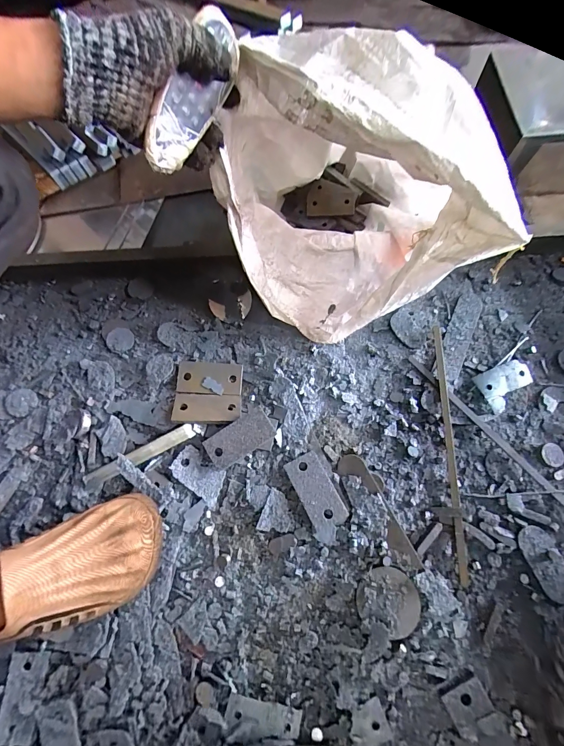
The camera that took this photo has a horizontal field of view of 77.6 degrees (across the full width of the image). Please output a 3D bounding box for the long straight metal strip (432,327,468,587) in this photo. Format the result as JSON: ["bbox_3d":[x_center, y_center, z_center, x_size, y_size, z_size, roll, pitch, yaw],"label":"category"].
[{"bbox_3d":[0.240,0.098,0.501,0.015,0.008,0.358,2,70,3],"label":"long straight metal strip"}]

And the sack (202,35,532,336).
[{"bbox_3d":[0.096,-0.271,0.510,0.332,0.341,0.373,-3,70,1],"label":"sack"}]

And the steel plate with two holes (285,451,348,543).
[{"bbox_3d":[0.049,0.168,0.483,0.048,0.014,0.110,-26,71,-7],"label":"steel plate with two holes"}]

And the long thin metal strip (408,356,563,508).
[{"bbox_3d":[0.320,0.105,0.501,0.014,0.006,0.358,-39,73,-12],"label":"long thin metal strip"}]

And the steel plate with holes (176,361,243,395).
[{"bbox_3d":[-0.114,0.008,0.548,0.100,0.012,0.050,5,70,4],"label":"steel plate with holes"}]

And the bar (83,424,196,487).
[{"bbox_3d":[-0.202,0.118,0.497,0.163,0.015,0.020,-25,71,-7],"label":"bar"}]

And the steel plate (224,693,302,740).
[{"bbox_3d":[-0.022,0.399,0.404,0.086,0.010,0.028,11,71,6],"label":"steel plate"}]

